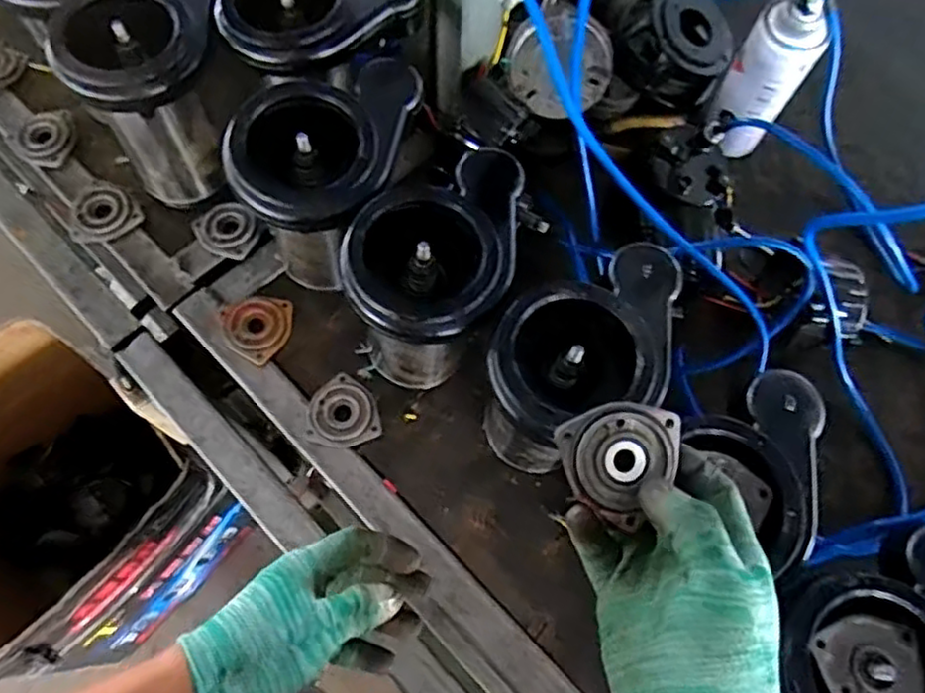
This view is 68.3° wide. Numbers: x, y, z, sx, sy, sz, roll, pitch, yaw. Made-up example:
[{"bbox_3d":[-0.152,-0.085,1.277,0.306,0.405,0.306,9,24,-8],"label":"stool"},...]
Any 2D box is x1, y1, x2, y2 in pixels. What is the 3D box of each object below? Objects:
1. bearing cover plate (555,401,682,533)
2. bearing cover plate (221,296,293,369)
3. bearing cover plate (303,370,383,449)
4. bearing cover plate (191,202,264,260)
[{"bbox_3d":[0.085,0.063,0.371,0.063,0.007,0.064,6,86,-2],"label":"bearing cover plate"},{"bbox_3d":[-0.196,-0.022,0.654,0.064,0.010,0.067,1,69,-2],"label":"bearing cover plate"},{"bbox_3d":[-0.110,0.058,0.626,0.066,0.010,0.068,1,69,-2],"label":"bearing cover plate"},{"bbox_3d":[-0.237,-0.117,0.685,0.059,0.020,0.053,32,72,10],"label":"bearing cover plate"}]

